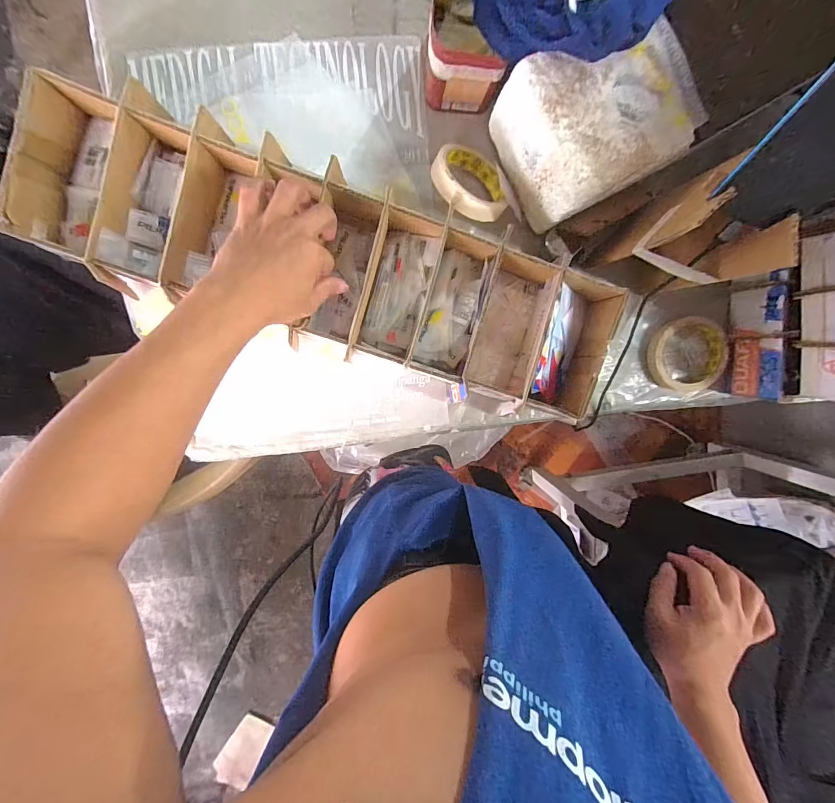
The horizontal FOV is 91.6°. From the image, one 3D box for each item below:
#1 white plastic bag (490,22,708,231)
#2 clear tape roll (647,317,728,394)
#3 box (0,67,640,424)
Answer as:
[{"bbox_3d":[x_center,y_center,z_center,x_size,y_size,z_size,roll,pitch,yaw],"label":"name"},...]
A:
[{"bbox_3d":[0.177,-0.281,0.431,0.148,0.122,0.143,-28,99,-1],"label":"white plastic bag"},{"bbox_3d":[0.342,-0.057,0.516,0.091,0.021,0.094,-1,97,-5],"label":"clear tape roll"},{"bbox_3d":[-0.085,-0.148,0.445,0.617,0.082,0.178,17,95,-9],"label":"box"}]

